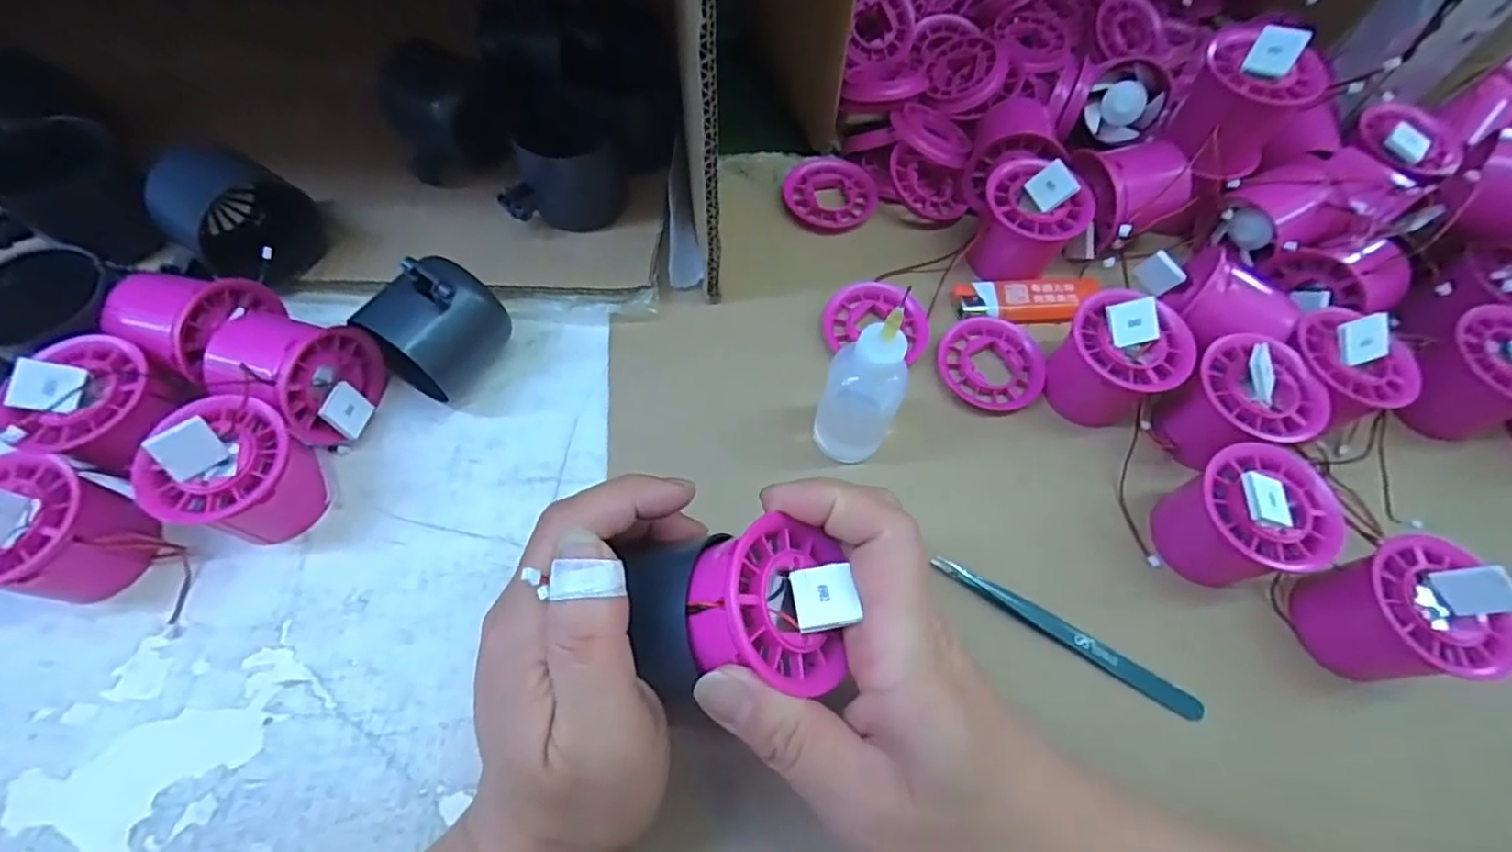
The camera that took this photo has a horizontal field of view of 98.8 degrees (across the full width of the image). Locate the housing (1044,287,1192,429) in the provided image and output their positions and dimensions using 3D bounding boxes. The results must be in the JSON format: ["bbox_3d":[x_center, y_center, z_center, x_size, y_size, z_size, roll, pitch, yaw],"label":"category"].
[{"bbox_3d":[0.178,-0.034,0.322,0.051,0.054,0.053,1,63,-3],"label":"housing"}]

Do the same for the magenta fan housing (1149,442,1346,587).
[{"bbox_3d":[0.217,0.042,0.292,0.055,0.052,0.054,-6,64,-6],"label":"magenta fan housing"}]

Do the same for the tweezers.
[{"bbox_3d":[0.137,0.094,0.290,0.125,0.009,0.010,28,65,11],"label":"tweezers"}]

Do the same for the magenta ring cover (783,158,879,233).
[{"bbox_3d":[0.046,-0.144,0.402,0.056,0.011,0.048,9,63,1],"label":"magenta ring cover"}]

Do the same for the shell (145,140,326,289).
[{"bbox_3d":[-0.266,-0.108,0.336,0.054,0.051,0.055,1,63,-3],"label":"shell"}]

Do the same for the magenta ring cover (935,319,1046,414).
[{"bbox_3d":[0.127,-0.034,0.347,0.055,0.007,0.051,5,63,0],"label":"magenta ring cover"}]

